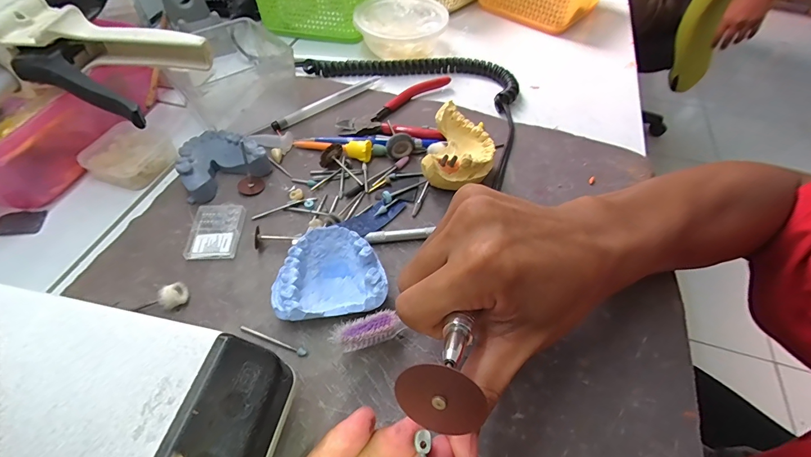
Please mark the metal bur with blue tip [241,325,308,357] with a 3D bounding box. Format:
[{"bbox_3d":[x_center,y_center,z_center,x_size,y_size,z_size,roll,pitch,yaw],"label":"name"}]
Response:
[{"bbox_3d":[-0.082,0.068,0.231,0.046,0.004,0.005,20,55,14],"label":"metal bur with blue tip"}]

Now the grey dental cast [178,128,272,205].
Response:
[{"bbox_3d":[-0.155,-0.057,0.311,0.065,0.024,0.054,-31,59,-22],"label":"grey dental cast"}]

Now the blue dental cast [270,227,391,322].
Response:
[{"bbox_3d":[-0.048,0.030,0.244,0.067,0.029,0.056,-6,53,-5],"label":"blue dental cast"}]

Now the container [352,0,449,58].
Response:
[{"bbox_3d":[-0.006,-0.230,0.434,0.099,0.041,0.099,0,53,0],"label":"container"}]

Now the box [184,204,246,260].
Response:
[{"bbox_3d":[-0.141,0.002,0.279,0.035,0.005,0.048,-4,53,-3],"label":"box"}]

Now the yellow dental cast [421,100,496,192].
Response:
[{"bbox_3d":[0.046,-0.062,0.309,0.052,0.040,0.066,13,54,9],"label":"yellow dental cast"}]

